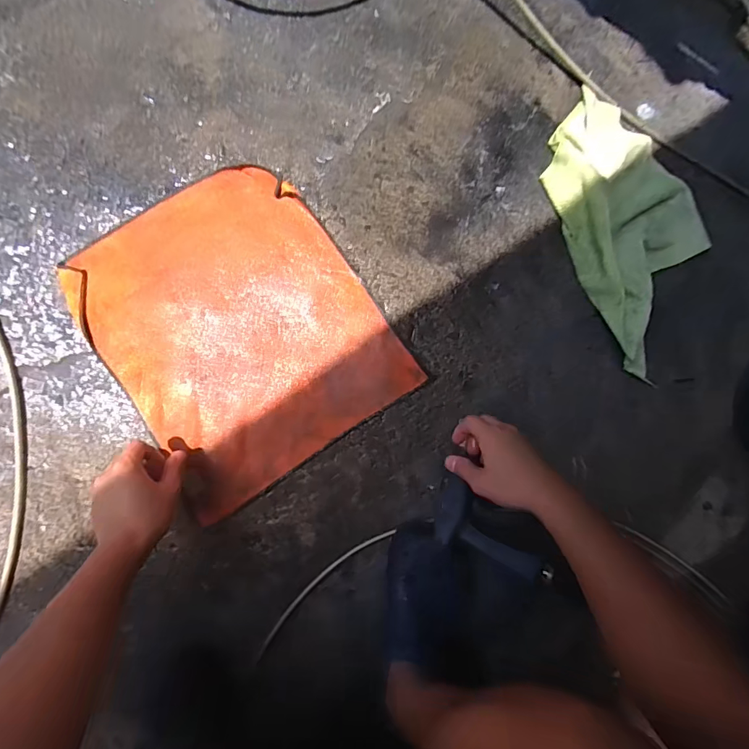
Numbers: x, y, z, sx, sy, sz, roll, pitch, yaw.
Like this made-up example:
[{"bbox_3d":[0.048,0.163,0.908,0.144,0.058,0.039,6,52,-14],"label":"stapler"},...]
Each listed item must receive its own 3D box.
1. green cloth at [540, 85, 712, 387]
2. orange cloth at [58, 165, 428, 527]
[{"bbox_3d":[0.404,-0.237,0.643,0.212,0.063,0.418,-21,89,-7],"label":"green cloth"},{"bbox_3d":[-0.186,-0.060,0.589,0.355,0.019,0.405,-35,91,-7],"label":"orange cloth"}]

